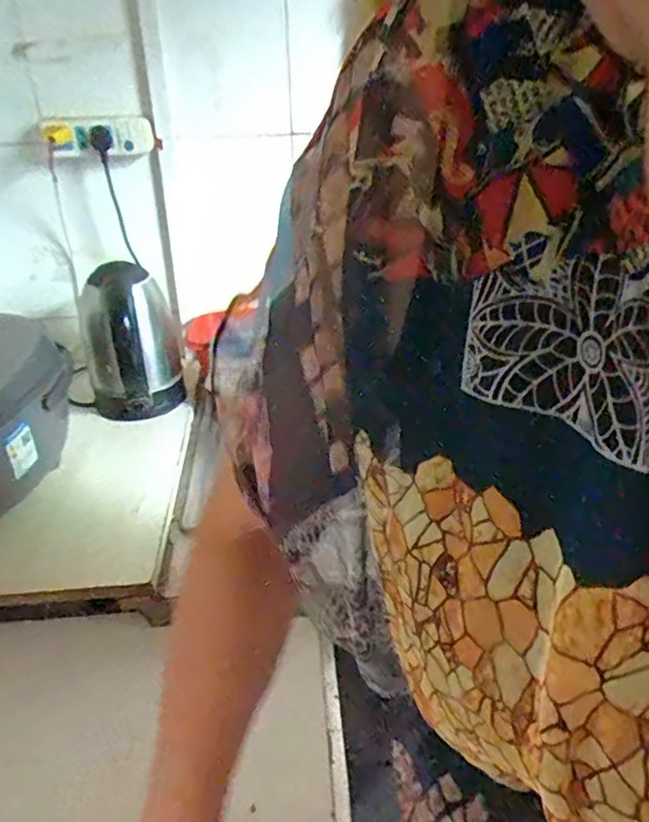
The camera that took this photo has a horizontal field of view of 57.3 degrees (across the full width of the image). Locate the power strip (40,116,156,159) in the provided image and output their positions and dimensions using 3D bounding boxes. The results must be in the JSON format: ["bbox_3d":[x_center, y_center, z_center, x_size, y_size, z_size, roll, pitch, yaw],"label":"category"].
[{"bbox_3d":[-0.375,-0.455,0.987,0.173,0.055,0.052,-10,29,-22],"label":"power strip"}]

